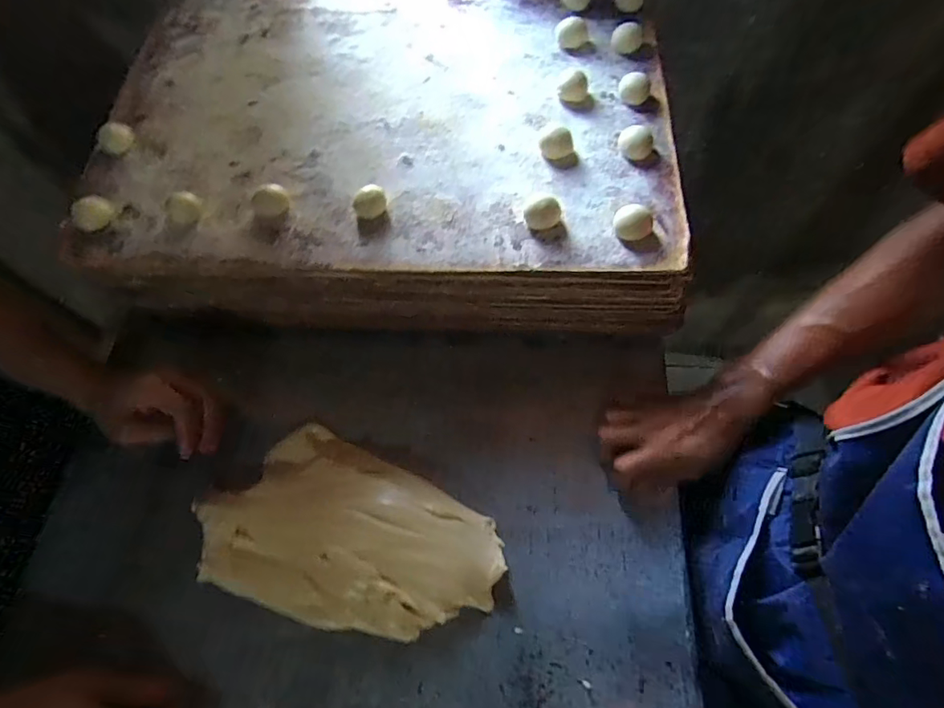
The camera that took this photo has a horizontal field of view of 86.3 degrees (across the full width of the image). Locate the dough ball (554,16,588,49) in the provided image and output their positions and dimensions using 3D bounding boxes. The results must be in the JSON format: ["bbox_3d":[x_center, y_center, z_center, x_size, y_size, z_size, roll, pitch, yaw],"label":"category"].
[{"bbox_3d":[0.117,-0.366,0.572,0.036,0.023,0.027,-20,67,-7],"label":"dough ball"}]

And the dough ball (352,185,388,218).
[{"bbox_3d":[-0.097,-0.144,0.481,0.031,0.022,0.026,-29,68,-11],"label":"dough ball"}]

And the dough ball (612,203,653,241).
[{"bbox_3d":[0.145,-0.118,0.455,0.033,0.020,0.029,17,73,8],"label":"dough ball"}]

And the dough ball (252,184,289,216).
[{"bbox_3d":[-0.195,-0.150,0.488,0.034,0.018,0.035,-1,66,1],"label":"dough ball"}]

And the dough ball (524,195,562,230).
[{"bbox_3d":[0.066,-0.132,0.466,0.033,0.020,0.033,-1,66,1],"label":"dough ball"}]

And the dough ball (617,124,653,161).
[{"bbox_3d":[0.162,-0.208,0.498,0.029,0.019,0.031,-1,66,1],"label":"dough ball"}]

